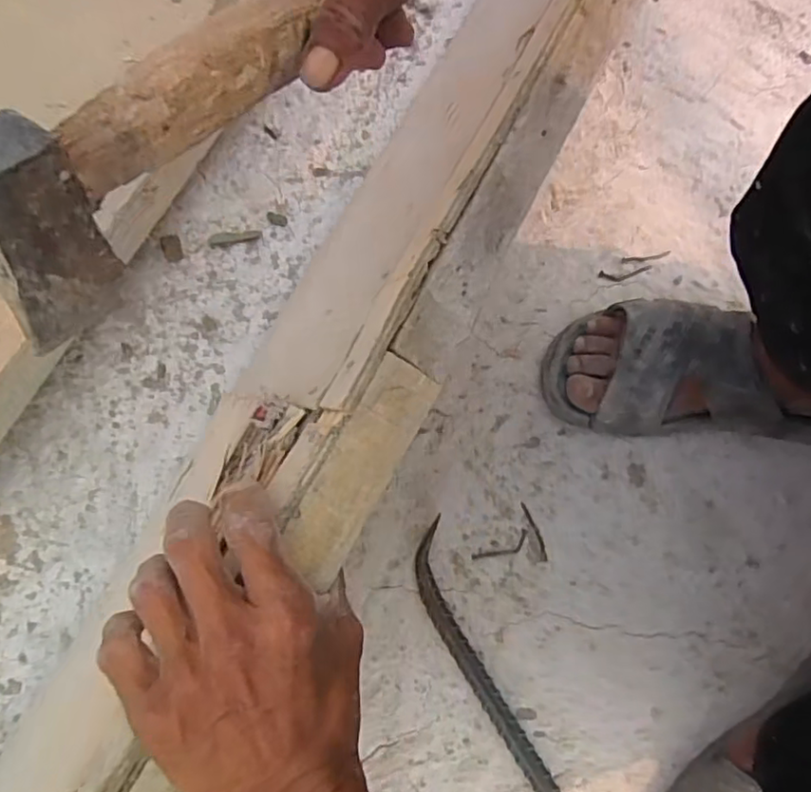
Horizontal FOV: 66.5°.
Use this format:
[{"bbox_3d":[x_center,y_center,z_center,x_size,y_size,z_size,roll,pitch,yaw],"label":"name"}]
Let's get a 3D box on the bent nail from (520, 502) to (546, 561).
[{"bbox_3d":[0.103,0.106,0.487,0.007,0.004,0.048,-17,77,-6],"label":"bent nail"}]

